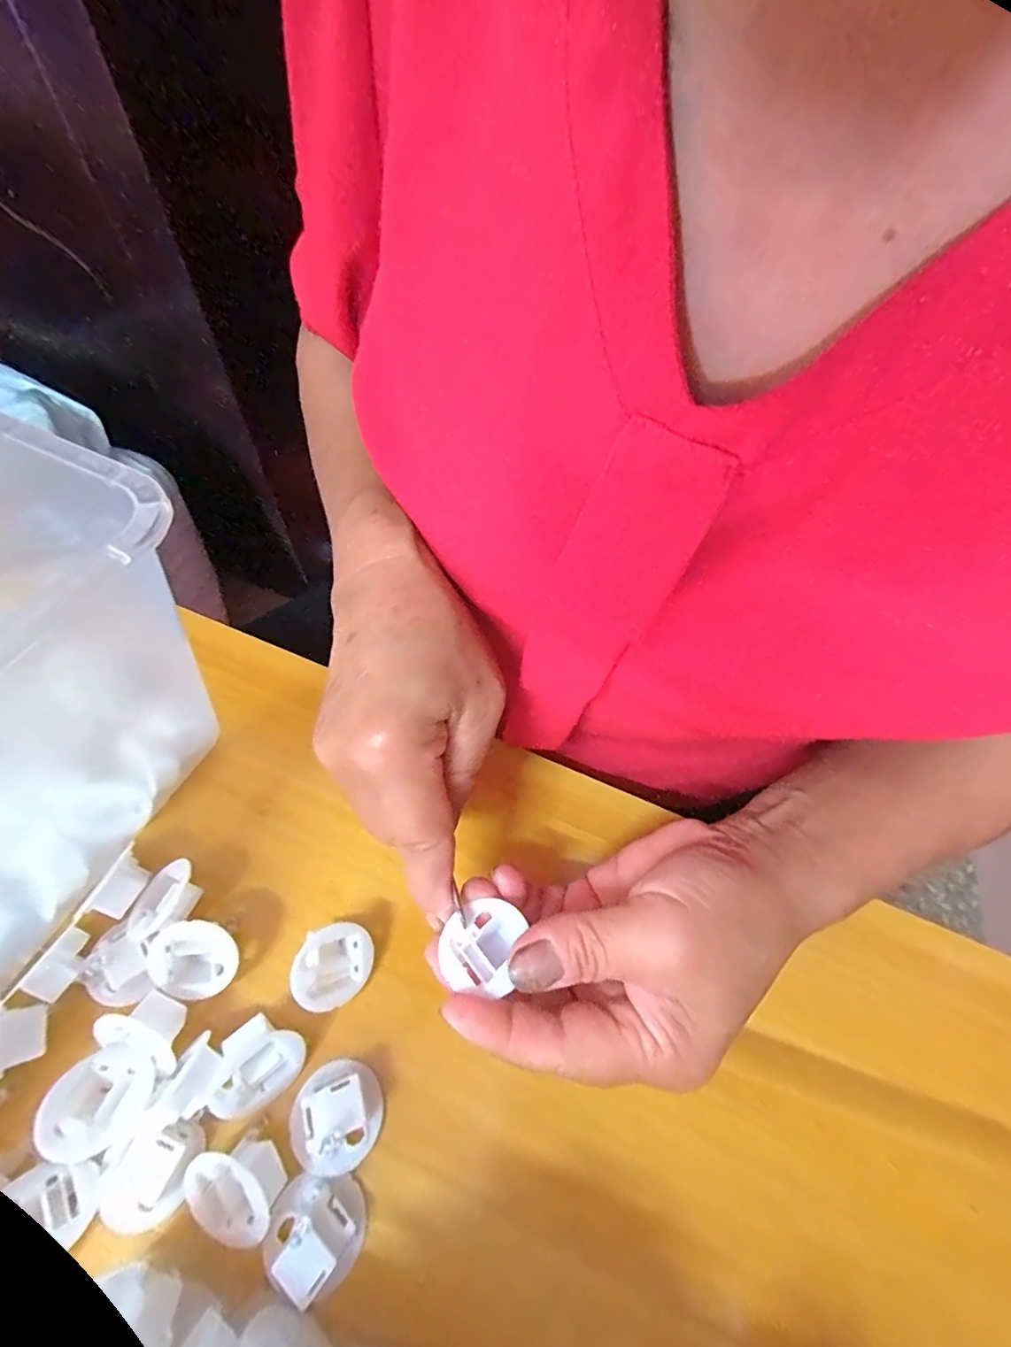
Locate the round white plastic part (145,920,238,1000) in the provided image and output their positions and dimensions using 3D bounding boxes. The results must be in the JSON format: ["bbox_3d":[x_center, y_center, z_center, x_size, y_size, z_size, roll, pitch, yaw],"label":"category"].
[{"bbox_3d":[-0.125,0.115,0.213,0.033,0.014,0.028,20,84,-8],"label":"round white plastic part"}]

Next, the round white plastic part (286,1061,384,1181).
[{"bbox_3d":[-0.063,0.164,0.192,0.032,0.015,0.032,2,59,-3],"label":"round white plastic part"}]

